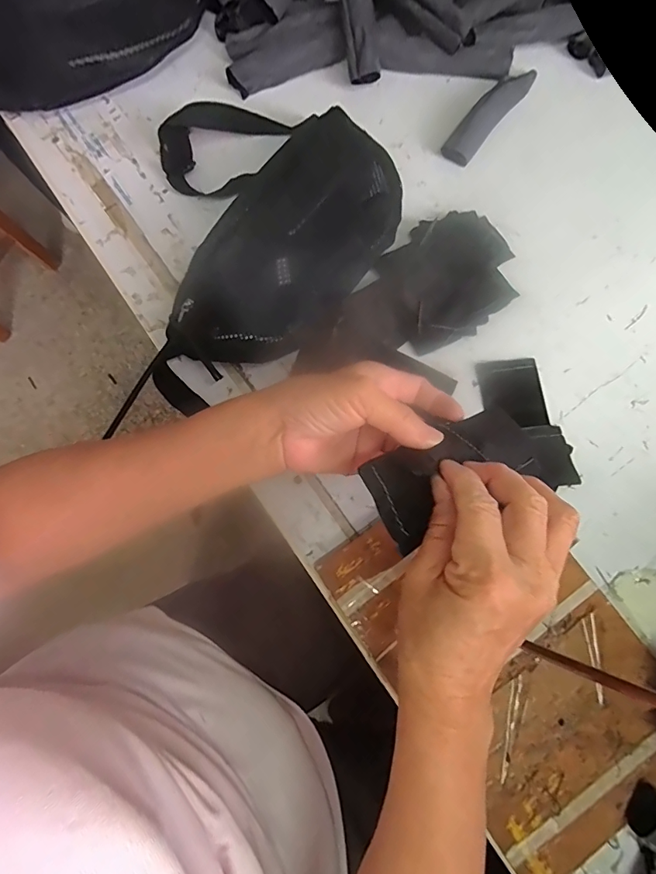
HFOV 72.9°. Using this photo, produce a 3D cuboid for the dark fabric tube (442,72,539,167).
[{"bbox_3d":[0.168,-0.334,0.459,0.029,0.020,0.139,38,79,9],"label":"dark fabric tube"}]

